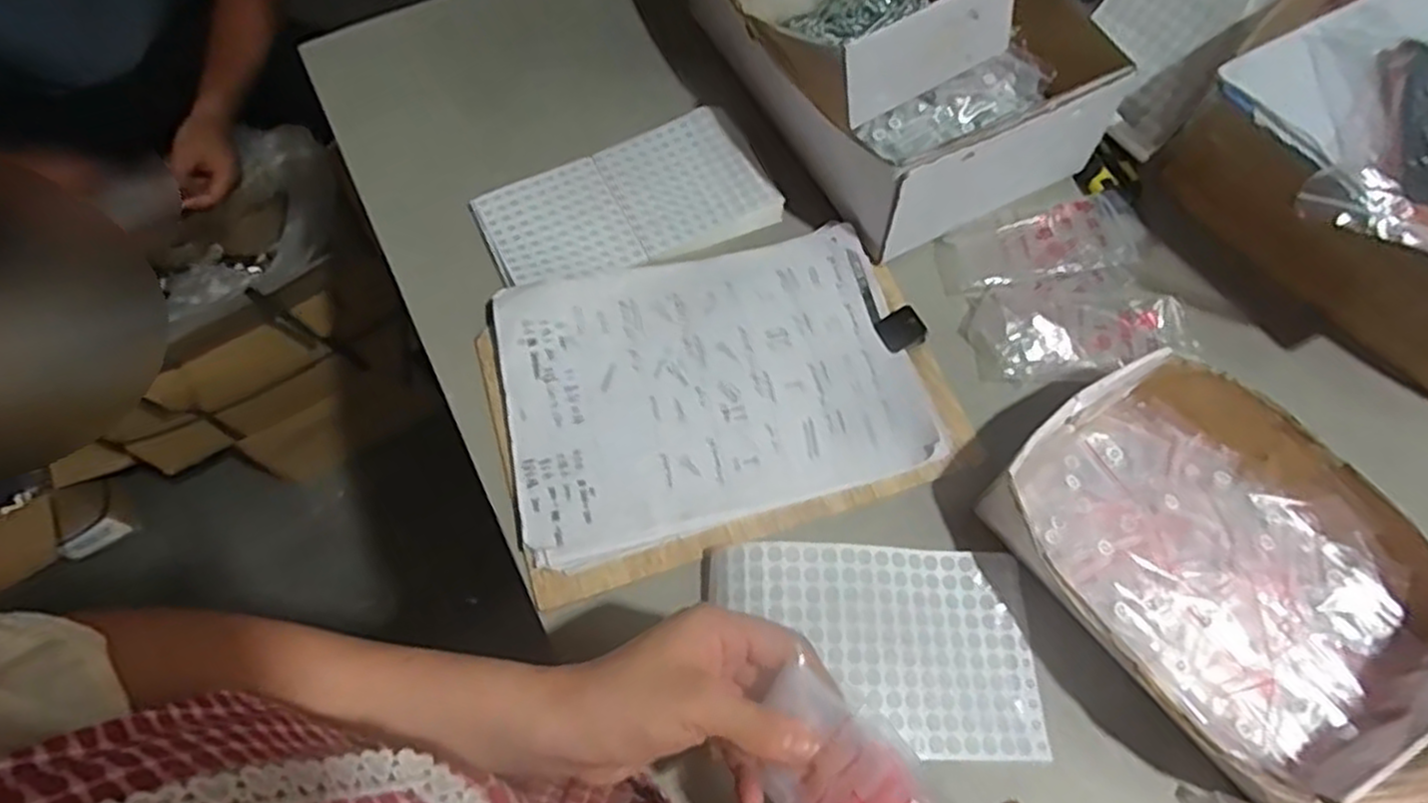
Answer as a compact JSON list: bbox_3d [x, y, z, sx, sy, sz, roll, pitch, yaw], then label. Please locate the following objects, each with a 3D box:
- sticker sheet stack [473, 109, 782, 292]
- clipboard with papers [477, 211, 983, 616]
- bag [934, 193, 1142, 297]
[{"bbox_3d":[-0.073,-0.161,0.633,0.228,0.015,0.123,-20,72,-2],"label":"sticker sheet stack"},{"bbox_3d":[-0.002,-0.014,0.562,0.312,0.020,0.237,-17,64,-6],"label":"clipboard with papers"},{"bbox_3d":[0.248,-0.121,0.603,0.145,0.021,0.063,-9,63,-2],"label":"bag"}]

